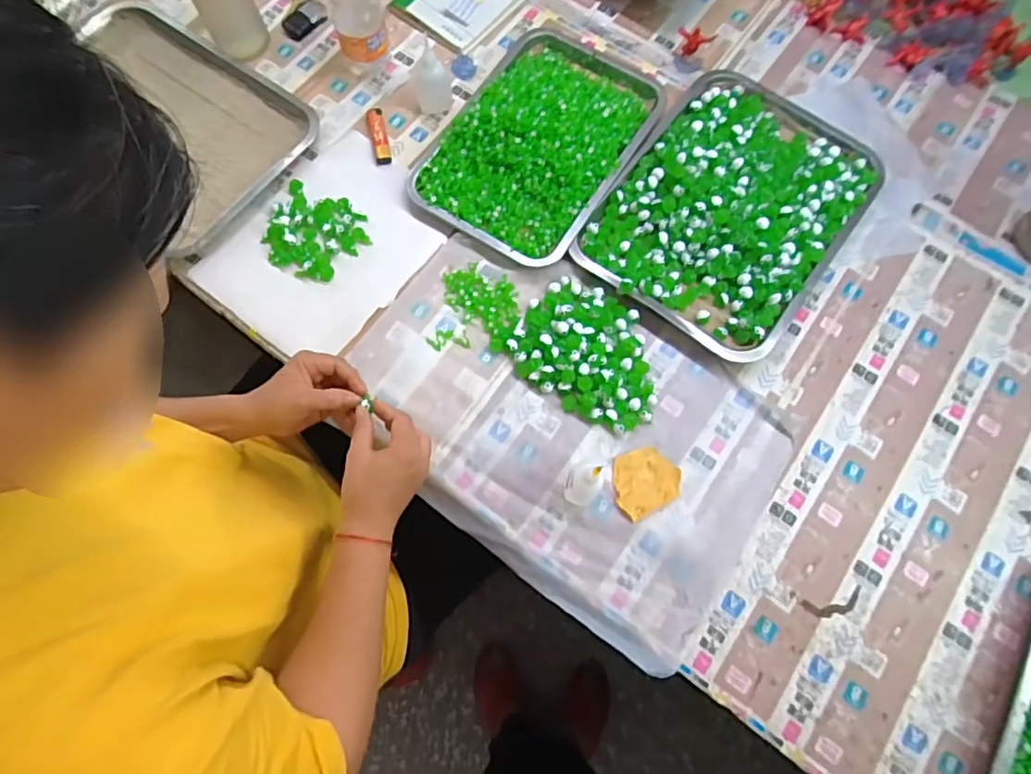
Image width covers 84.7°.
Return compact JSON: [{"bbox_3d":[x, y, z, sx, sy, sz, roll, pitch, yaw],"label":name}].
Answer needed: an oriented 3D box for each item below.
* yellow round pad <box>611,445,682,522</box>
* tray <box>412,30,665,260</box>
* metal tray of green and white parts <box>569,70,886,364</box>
[{"bbox_3d":[0.136,0.096,0.582,0.070,0.011,0.066,0,74,0],"label":"yellow round pad"},{"bbox_3d":[0.033,-0.305,0.679,0.209,0.037,0.318,32,77,9],"label":"tray"},{"bbox_3d":[0.250,-0.210,0.649,0.247,0.040,0.327,35,77,9],"label":"metal tray of green and white parts"}]

